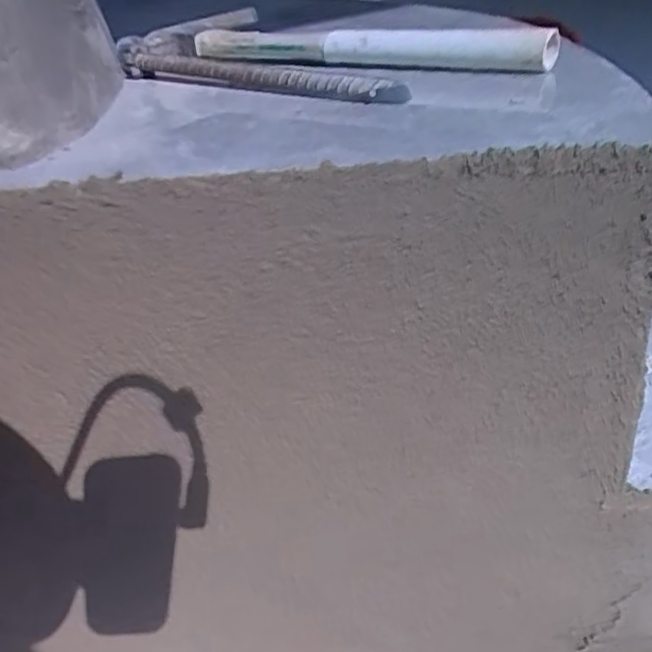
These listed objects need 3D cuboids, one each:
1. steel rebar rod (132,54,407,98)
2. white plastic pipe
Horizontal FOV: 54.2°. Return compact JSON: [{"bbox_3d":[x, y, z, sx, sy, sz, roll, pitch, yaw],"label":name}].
[{"bbox_3d":[-0.043,-0.141,0.356,0.210,0.013,0.011,22,43,37],"label":"steel rebar rod"},{"bbox_3d":[0.011,-0.169,0.386,0.252,0.018,0.027,17,40,33],"label":"white plastic pipe"}]

